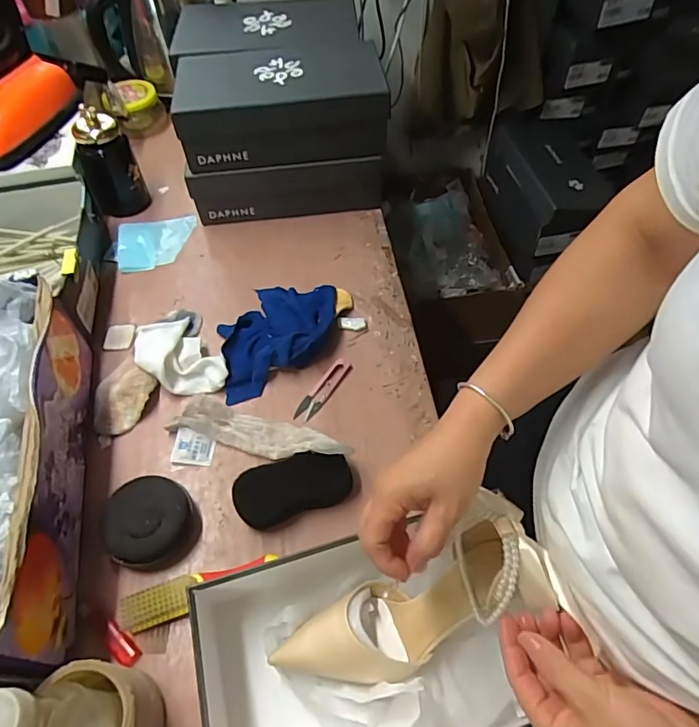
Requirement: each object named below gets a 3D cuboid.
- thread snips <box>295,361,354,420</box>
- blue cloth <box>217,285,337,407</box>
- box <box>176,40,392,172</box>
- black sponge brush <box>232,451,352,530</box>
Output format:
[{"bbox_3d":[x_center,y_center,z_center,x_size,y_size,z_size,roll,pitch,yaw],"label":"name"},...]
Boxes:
[{"bbox_3d":[-0.033,0.032,0.655,0.026,0.004,0.098,30,61,20],"label":"thread snips"},{"bbox_3d":[-0.093,-0.049,0.688,0.161,0.031,0.166,-12,56,-7],"label":"blue cloth"},{"bbox_3d":[-0.097,-0.388,0.763,0.290,0.100,0.164,-4,55,-2],"label":"box"},{"bbox_3d":[-0.062,0.134,0.563,0.125,0.038,0.056,-17,56,-10],"label":"black sponge brush"}]

